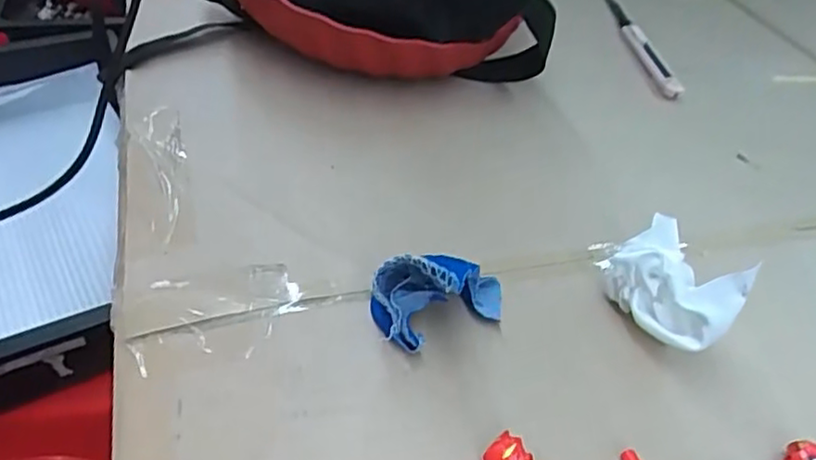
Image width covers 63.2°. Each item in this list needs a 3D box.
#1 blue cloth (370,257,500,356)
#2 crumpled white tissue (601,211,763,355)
[{"bbox_3d":[0.019,0.026,0.303,0.066,0.046,0.029,-16,48,-22],"label":"blue cloth"},{"bbox_3d":[0.127,0.026,0.316,0.045,0.052,0.058,-31,56,-33],"label":"crumpled white tissue"}]

